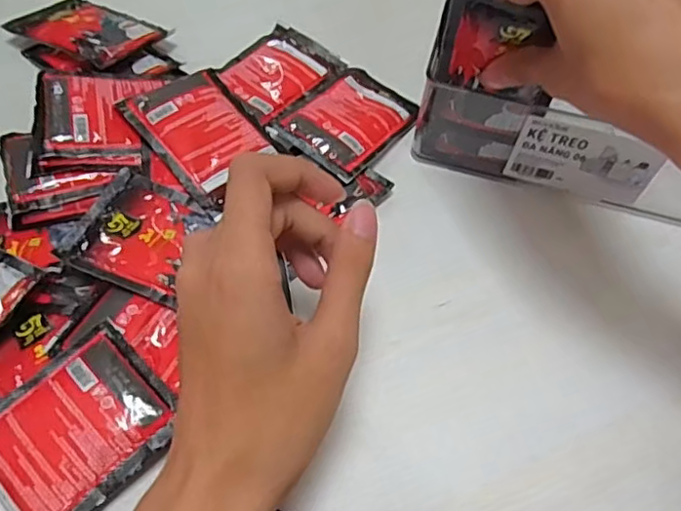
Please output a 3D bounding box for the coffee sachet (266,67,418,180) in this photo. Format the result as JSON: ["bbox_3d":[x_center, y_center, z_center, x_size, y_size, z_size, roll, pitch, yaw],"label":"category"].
[{"bbox_3d":[0.006,-0.095,0.398,0.066,0.009,0.096,33,59,18],"label":"coffee sachet"}]

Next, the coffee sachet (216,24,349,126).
[{"bbox_3d":[-0.045,-0.131,0.426,0.064,0.005,0.084,36,60,20],"label":"coffee sachet"}]

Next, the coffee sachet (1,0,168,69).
[{"bbox_3d":[-0.177,-0.159,0.422,0.094,0.013,0.059,27,57,15],"label":"coffee sachet"}]

